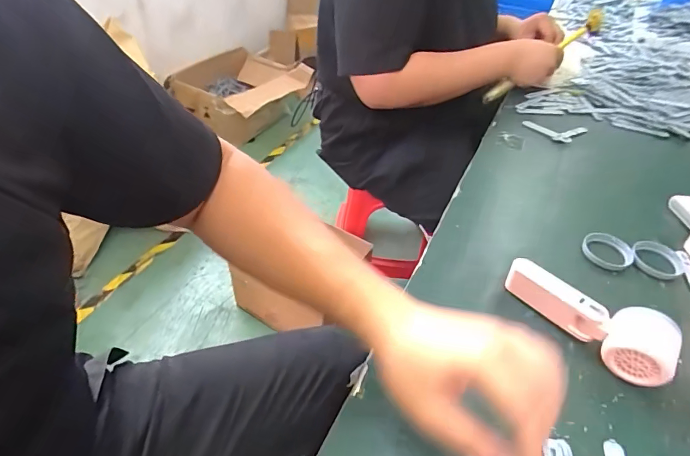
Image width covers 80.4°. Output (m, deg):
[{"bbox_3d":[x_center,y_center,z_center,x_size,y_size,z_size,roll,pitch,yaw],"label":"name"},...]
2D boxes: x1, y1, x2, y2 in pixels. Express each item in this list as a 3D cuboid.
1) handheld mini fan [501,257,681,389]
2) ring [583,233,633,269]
[{"bbox_3d":[0.246,0.093,0.423,0.162,0.055,0.060,26,49,21],"label":"handheld mini fan"},{"bbox_3d":[0.342,0.030,0.534,0.059,0.019,0.059,2,45,-2],"label":"ring"}]

